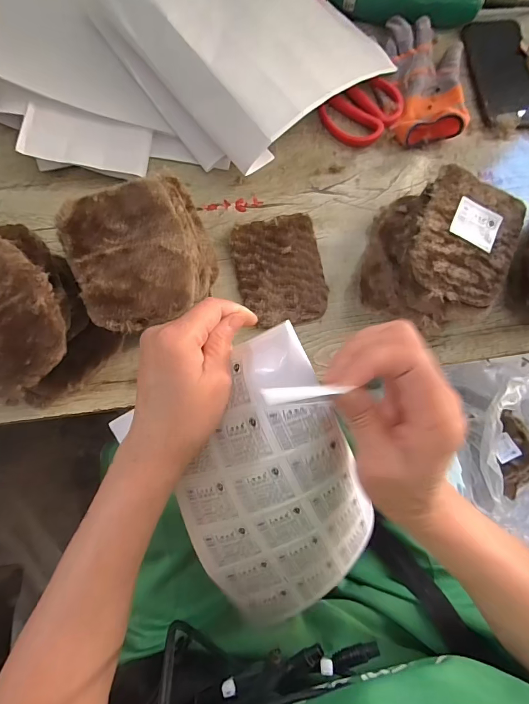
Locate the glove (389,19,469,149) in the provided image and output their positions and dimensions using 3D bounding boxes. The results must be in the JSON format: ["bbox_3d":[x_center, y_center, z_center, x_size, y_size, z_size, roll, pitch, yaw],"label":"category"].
[{"bbox_3d":[0.202,-0.337,0.460,0.090,0.030,0.170,0,75,-2],"label":"glove"}]

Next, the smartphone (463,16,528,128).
[{"bbox_3d":[0.307,-0.365,0.478,0.083,0.014,0.173,-7,76,-4],"label":"smartphone"}]

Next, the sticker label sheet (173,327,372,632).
[{"bbox_3d":[0.016,0.103,0.290,0.136,0.045,0.241,-8,113,-3],"label":"sticker label sheet"}]

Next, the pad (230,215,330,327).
[{"bbox_3d":[0.017,-0.089,0.403,0.092,0.012,0.122,-11,76,-5],"label":"pad"}]

